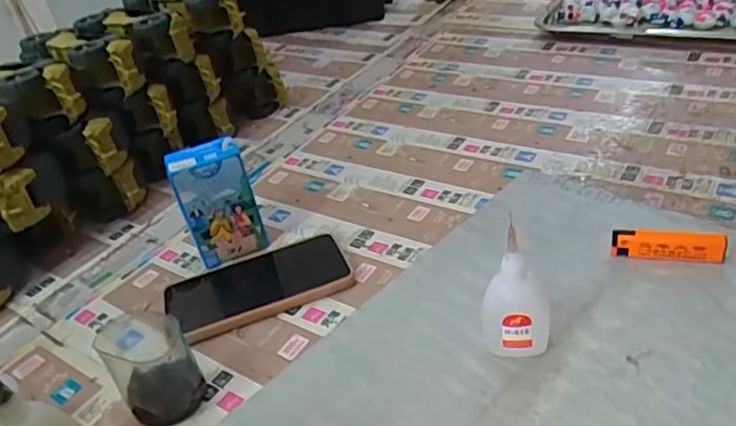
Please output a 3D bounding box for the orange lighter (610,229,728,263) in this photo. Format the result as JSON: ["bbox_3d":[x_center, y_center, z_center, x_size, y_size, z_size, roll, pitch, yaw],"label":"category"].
[{"bbox_3d":[0.237,0.027,0.459,0.080,0.027,0.011,3,36,15],"label":"orange lighter"}]

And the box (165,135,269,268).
[{"bbox_3d":[-0.141,-0.009,0.542,0.065,0.109,0.045,-21,37,-18],"label":"box"}]

